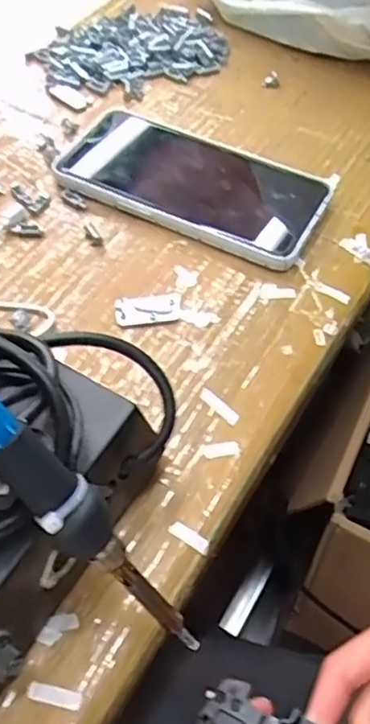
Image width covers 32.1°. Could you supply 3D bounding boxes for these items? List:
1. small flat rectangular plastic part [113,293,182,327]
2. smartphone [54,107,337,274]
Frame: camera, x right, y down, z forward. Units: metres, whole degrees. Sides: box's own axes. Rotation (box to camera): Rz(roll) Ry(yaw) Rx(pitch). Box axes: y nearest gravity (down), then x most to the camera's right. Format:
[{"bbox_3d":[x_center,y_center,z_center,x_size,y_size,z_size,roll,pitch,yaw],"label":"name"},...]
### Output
[{"bbox_3d":[-0.020,-0.029,0.353,0.036,0.004,0.019,-6,54,-5],"label":"small flat rectangular plastic part"},{"bbox_3d":[0.003,-0.117,0.410,0.172,0.016,0.086,25,58,17],"label":"smartphone"}]

